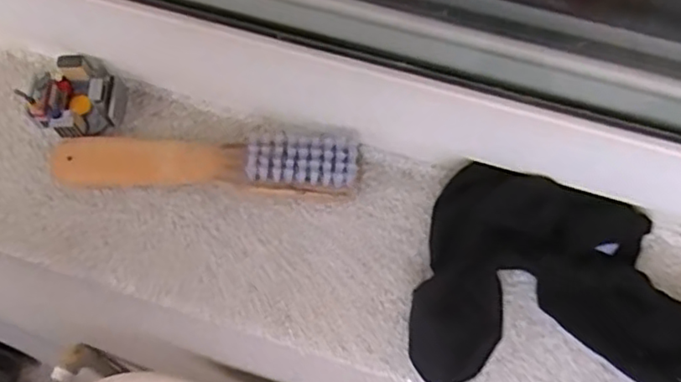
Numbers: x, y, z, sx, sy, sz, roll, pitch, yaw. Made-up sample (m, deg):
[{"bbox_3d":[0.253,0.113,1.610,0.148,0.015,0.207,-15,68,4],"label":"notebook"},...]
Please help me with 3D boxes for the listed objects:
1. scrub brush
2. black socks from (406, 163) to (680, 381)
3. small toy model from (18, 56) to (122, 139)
[{"bbox_3d":[-0.091,-0.018,0.416,0.201,0.043,0.031,4,63,1],"label":"scrub brush"},{"bbox_3d":[0.134,0.065,0.371,0.170,0.048,0.121,16,64,7],"label":"black socks"},{"bbox_3d":[-0.181,-0.063,0.429,0.053,0.033,0.049,0,63,-1],"label":"small toy model"}]

